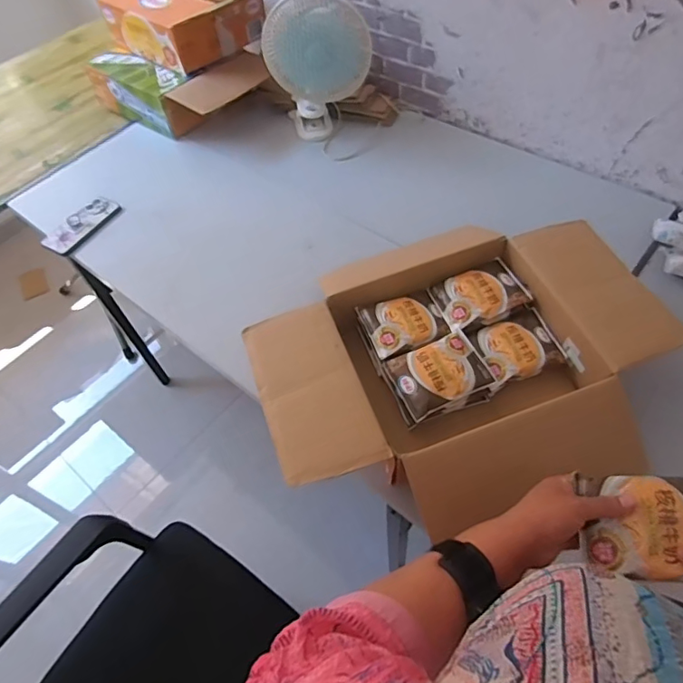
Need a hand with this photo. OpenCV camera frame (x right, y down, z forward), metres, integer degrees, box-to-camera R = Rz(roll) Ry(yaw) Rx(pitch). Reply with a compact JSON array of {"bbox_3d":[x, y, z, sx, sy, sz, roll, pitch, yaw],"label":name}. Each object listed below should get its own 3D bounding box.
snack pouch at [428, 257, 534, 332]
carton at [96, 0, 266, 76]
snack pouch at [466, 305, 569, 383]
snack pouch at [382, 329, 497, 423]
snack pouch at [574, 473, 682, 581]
[{"bbox_3d":[0.219,-0.079,0.811,0.133,0.027,0.098,-20,56,-9],"label":"snack pouch"},{"bbox_3d":[-0.392,-0.809,1.259,0.321,0.112,0.272,30,62,23],"label":"carton"},{"bbox_3d":[0.265,0.005,0.780,0.121,0.020,0.106,-19,56,-8],"label":"snack pouch"},{"bbox_3d":[0.144,0.042,0.743,0.133,0.017,0.097,-24,57,-12],"label":"snack pouch"},{"bbox_3d":[0.292,0.170,0.471,0.120,0.015,0.090,-4,67,19],"label":"snack pouch"}]

